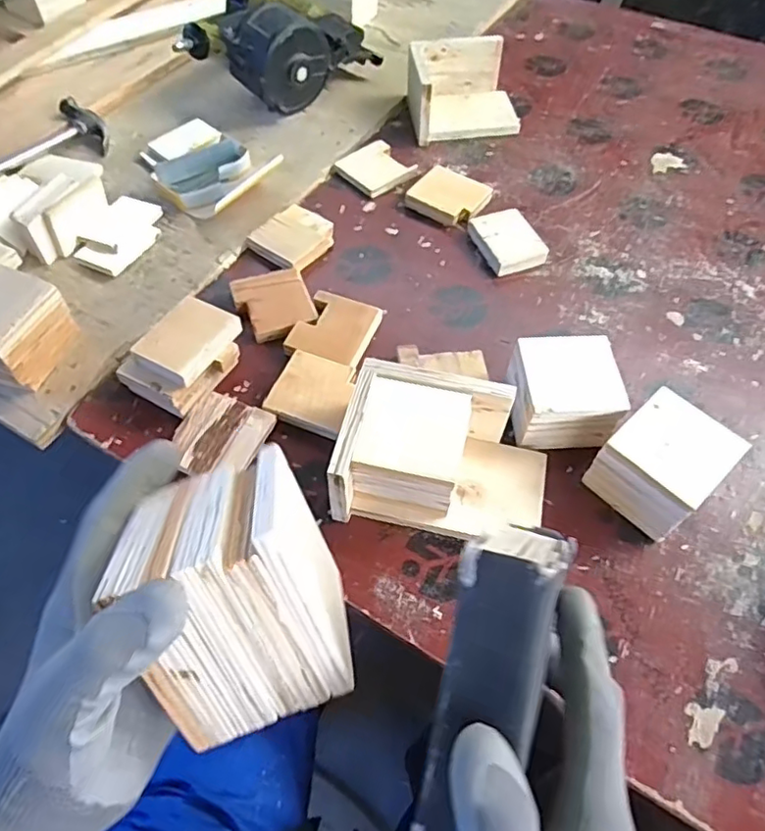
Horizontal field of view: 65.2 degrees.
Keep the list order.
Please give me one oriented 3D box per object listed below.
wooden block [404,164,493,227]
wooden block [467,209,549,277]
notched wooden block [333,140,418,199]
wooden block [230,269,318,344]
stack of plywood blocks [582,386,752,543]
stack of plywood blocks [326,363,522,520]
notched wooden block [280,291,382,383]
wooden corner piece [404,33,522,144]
[{"bbox_3d":[0.089,-0.299,0.817,0.097,0.019,0.085,31,64,17],"label":"wooden block"},{"bbox_3d":[0.161,-0.223,0.768,0.071,0.024,0.090,-20,61,-11],"label":"wooden block"},{"bbox_3d":[-0.011,-0.355,0.857,0.084,0.014,0.098,-38,66,-20],"label":"notched wooden block"},{"bbox_3d":[-0.129,-0.130,0.712,0.082,0.022,0.097,-17,60,-10],"label":"wooden block"},{"bbox_3d":[0.264,0.048,0.566,0.099,0.082,0.093,-37,66,-20],"label":"stack of plywood blocks"},{"bbox_3d":[0.035,0.036,0.560,0.144,0.097,0.134,13,59,5],"label":"stack of plywood blocks"},{"bbox_3d":[-0.053,-0.092,0.685,0.090,0.029,0.100,20,61,12],"label":"notched wooden block"},{"bbox_3d":[0.121,-0.496,0.904,0.162,0.087,0.125,-10,59,-6],"label":"wooden corner piece"}]

